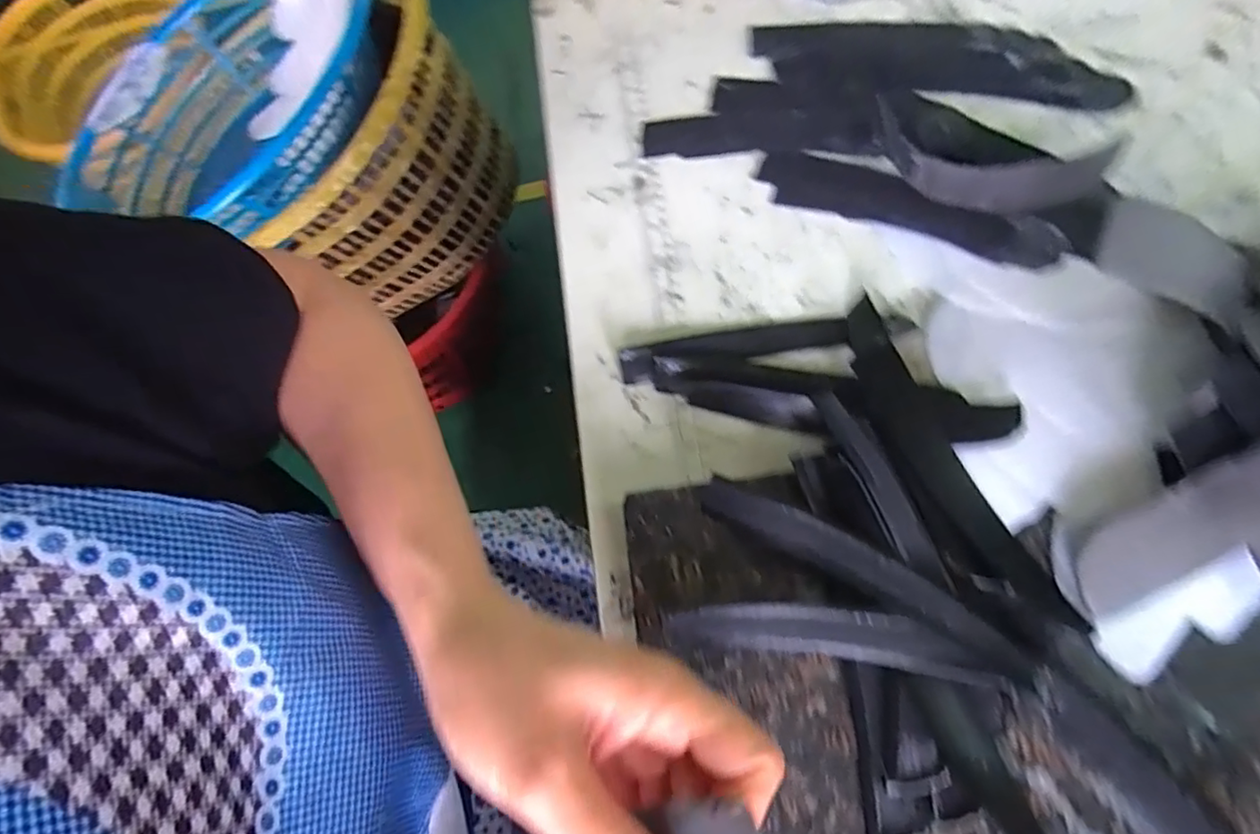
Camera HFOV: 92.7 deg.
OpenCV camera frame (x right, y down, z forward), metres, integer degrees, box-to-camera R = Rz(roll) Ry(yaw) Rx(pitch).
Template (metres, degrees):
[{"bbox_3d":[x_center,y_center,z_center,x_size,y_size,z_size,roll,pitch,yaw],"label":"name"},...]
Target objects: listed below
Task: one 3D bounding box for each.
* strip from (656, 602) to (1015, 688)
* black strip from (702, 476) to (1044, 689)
[{"bbox_3d":[0.086,0.097,0.266,0.135,0.020,0.022,4,69,8],"label":"strip"},{"bbox_3d":[0.103,0.068,0.270,0.151,0.007,0.021,27,99,21],"label":"black strip"}]

